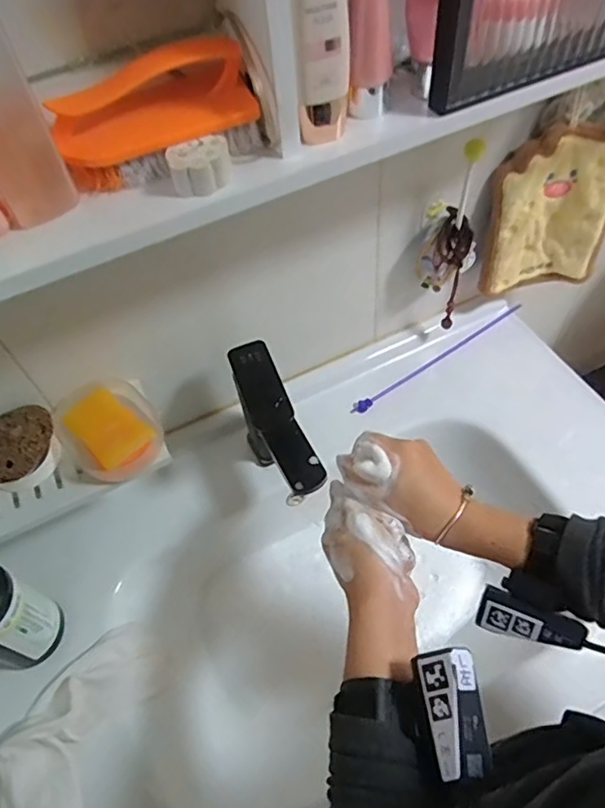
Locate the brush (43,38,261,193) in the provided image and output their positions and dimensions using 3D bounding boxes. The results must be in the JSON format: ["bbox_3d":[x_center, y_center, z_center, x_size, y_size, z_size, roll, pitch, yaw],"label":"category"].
[{"bbox_3d":[-0.099,-0.199,0.376,0.133,0.061,0.045,-17,55,-7],"label":"brush"}]

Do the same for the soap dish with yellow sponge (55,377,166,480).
[{"bbox_3d":[-0.201,0.020,0.571,0.090,0.036,0.133,-41,61,-21],"label":"soap dish with yellow sponge"}]

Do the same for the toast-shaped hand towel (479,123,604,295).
[{"bbox_3d":[0.291,-0.223,0.664,0.145,0.199,0.040,-6,55,1],"label":"toast-shaped hand towel"}]

